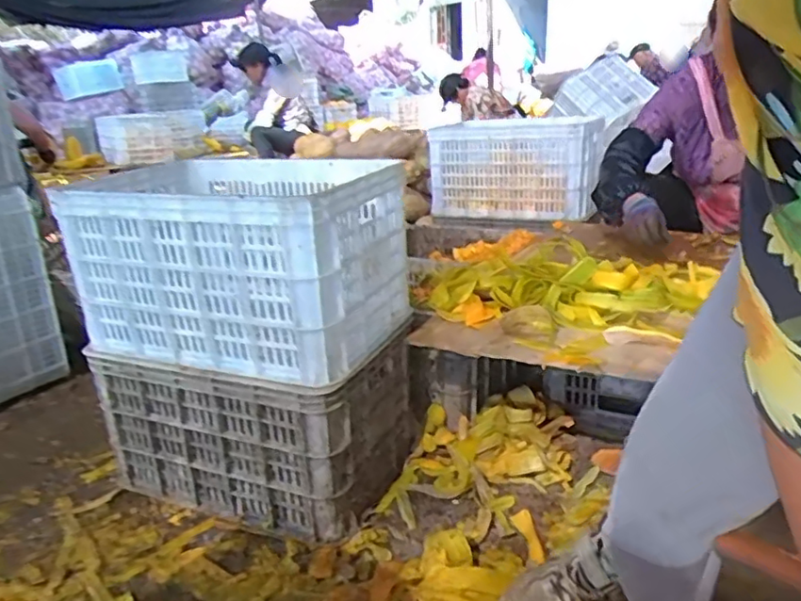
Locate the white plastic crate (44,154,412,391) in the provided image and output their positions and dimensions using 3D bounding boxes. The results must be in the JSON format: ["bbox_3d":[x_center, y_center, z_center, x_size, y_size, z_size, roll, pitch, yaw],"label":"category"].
[{"bbox_3d":[-0.246,-0.067,0.996,0.437,0.292,0.397,4,20,19],"label":"white plastic crate"}]

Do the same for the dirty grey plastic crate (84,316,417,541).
[{"bbox_3d":[-0.234,0.198,1.081,0.439,0.264,0.334,4,20,19],"label":"dirty grey plastic crate"}]

